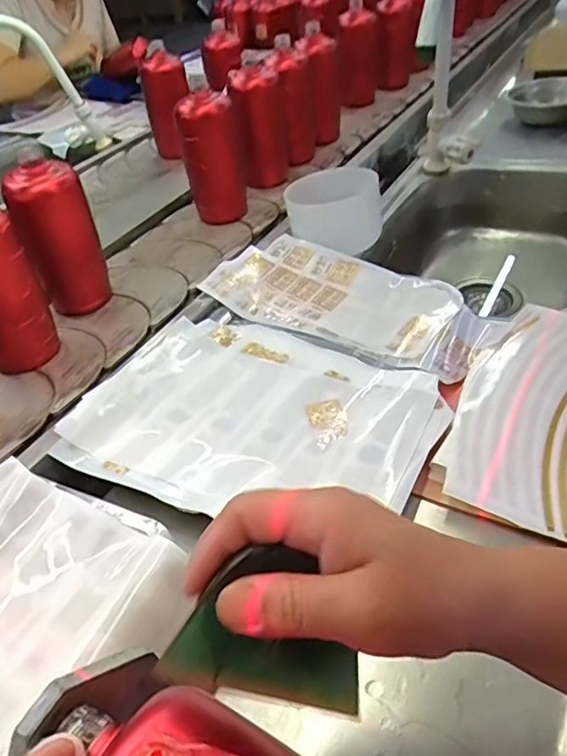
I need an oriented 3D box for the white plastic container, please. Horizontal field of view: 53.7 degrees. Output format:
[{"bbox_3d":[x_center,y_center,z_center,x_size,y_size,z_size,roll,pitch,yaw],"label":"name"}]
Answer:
[{"bbox_3d":[0.068,-0.239,0.773,0.126,0.084,0.132,-5,41,5],"label":"white plastic container"}]

